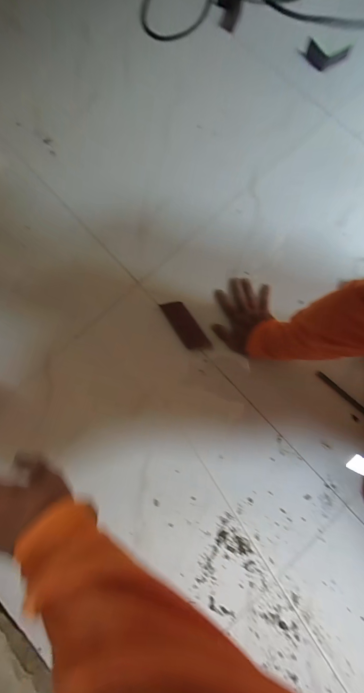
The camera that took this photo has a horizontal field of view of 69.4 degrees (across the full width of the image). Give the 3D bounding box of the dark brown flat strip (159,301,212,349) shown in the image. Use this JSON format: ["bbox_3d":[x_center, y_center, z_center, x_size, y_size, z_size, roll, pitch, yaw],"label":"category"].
[{"bbox_3d":[0.007,-0.041,0.546,0.045,0.007,0.124,-36,95,1],"label":"dark brown flat strip"}]

